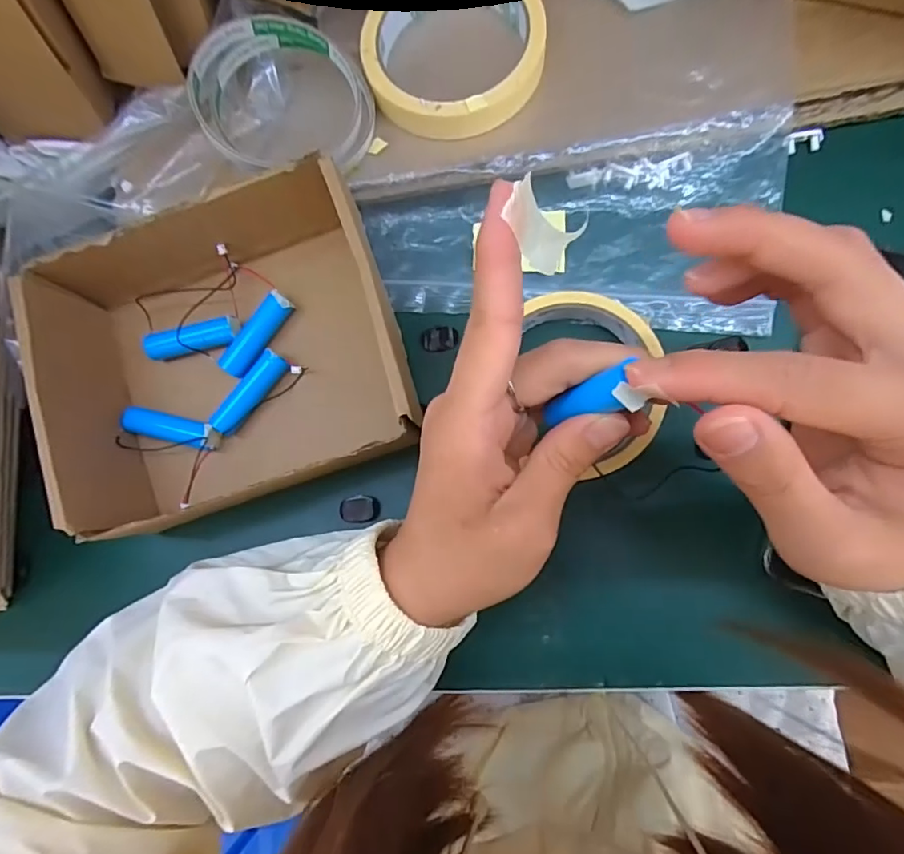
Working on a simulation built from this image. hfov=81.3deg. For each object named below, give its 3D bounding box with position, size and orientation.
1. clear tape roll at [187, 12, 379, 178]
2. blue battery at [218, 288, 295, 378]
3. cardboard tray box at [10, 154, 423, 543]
[{"bbox_3d":[-0.089,-0.171,0.274,0.088,0.033,0.079,36,86,10],"label":"clear tape roll"},{"bbox_3d":[-0.105,-0.050,0.284,0.014,0.014,0.049,32,86,9],"label":"blue battery"},{"bbox_3d":[-0.111,-0.035,0.269,0.171,0.071,0.150,-18,80,3],"label":"cardboard tray box"}]

